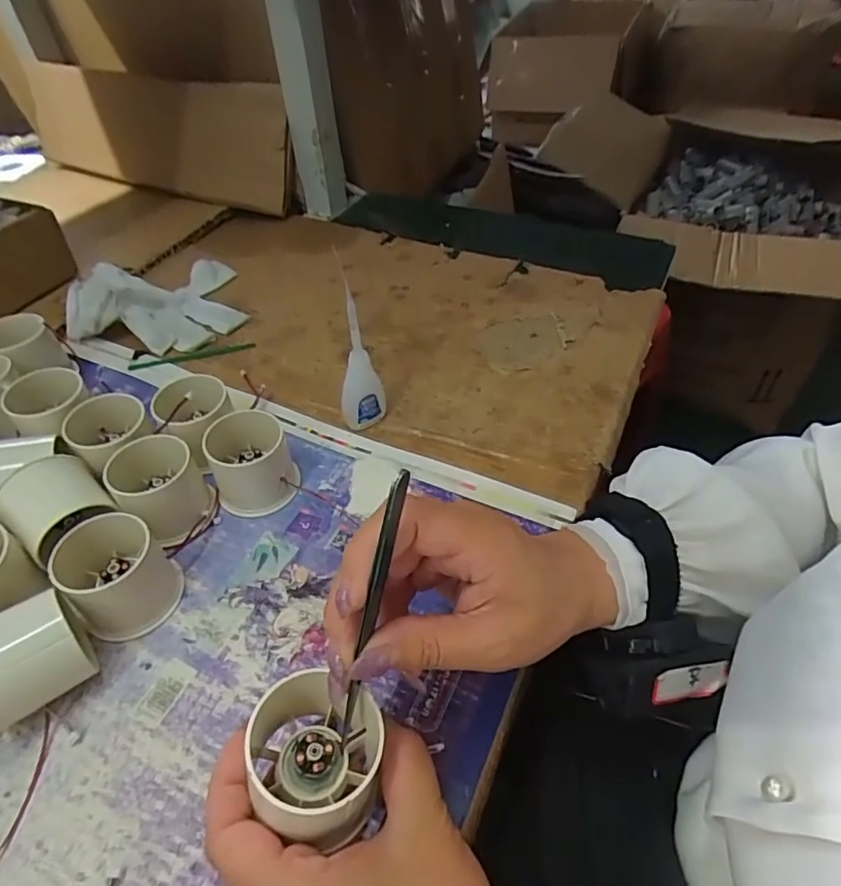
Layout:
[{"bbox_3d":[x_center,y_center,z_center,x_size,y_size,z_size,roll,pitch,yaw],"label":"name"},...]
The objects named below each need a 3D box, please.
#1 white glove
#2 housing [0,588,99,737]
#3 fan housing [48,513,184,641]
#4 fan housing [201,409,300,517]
[{"bbox_3d":[-0.249,-0.132,0.514,0.151,0.044,0.129,-18,48,-15],"label":"white glove"},{"bbox_3d":[-0.197,0.112,0.280,0.054,0.053,0.049,-36,55,-28],"label":"housing"},{"bbox_3d":[-0.178,0.074,0.320,0.067,0.045,0.055,33,56,29],"label":"fan housing"},{"bbox_3d":[-0.115,0.014,0.372,0.054,0.049,0.049,-16,48,-13],"label":"fan housing"}]

